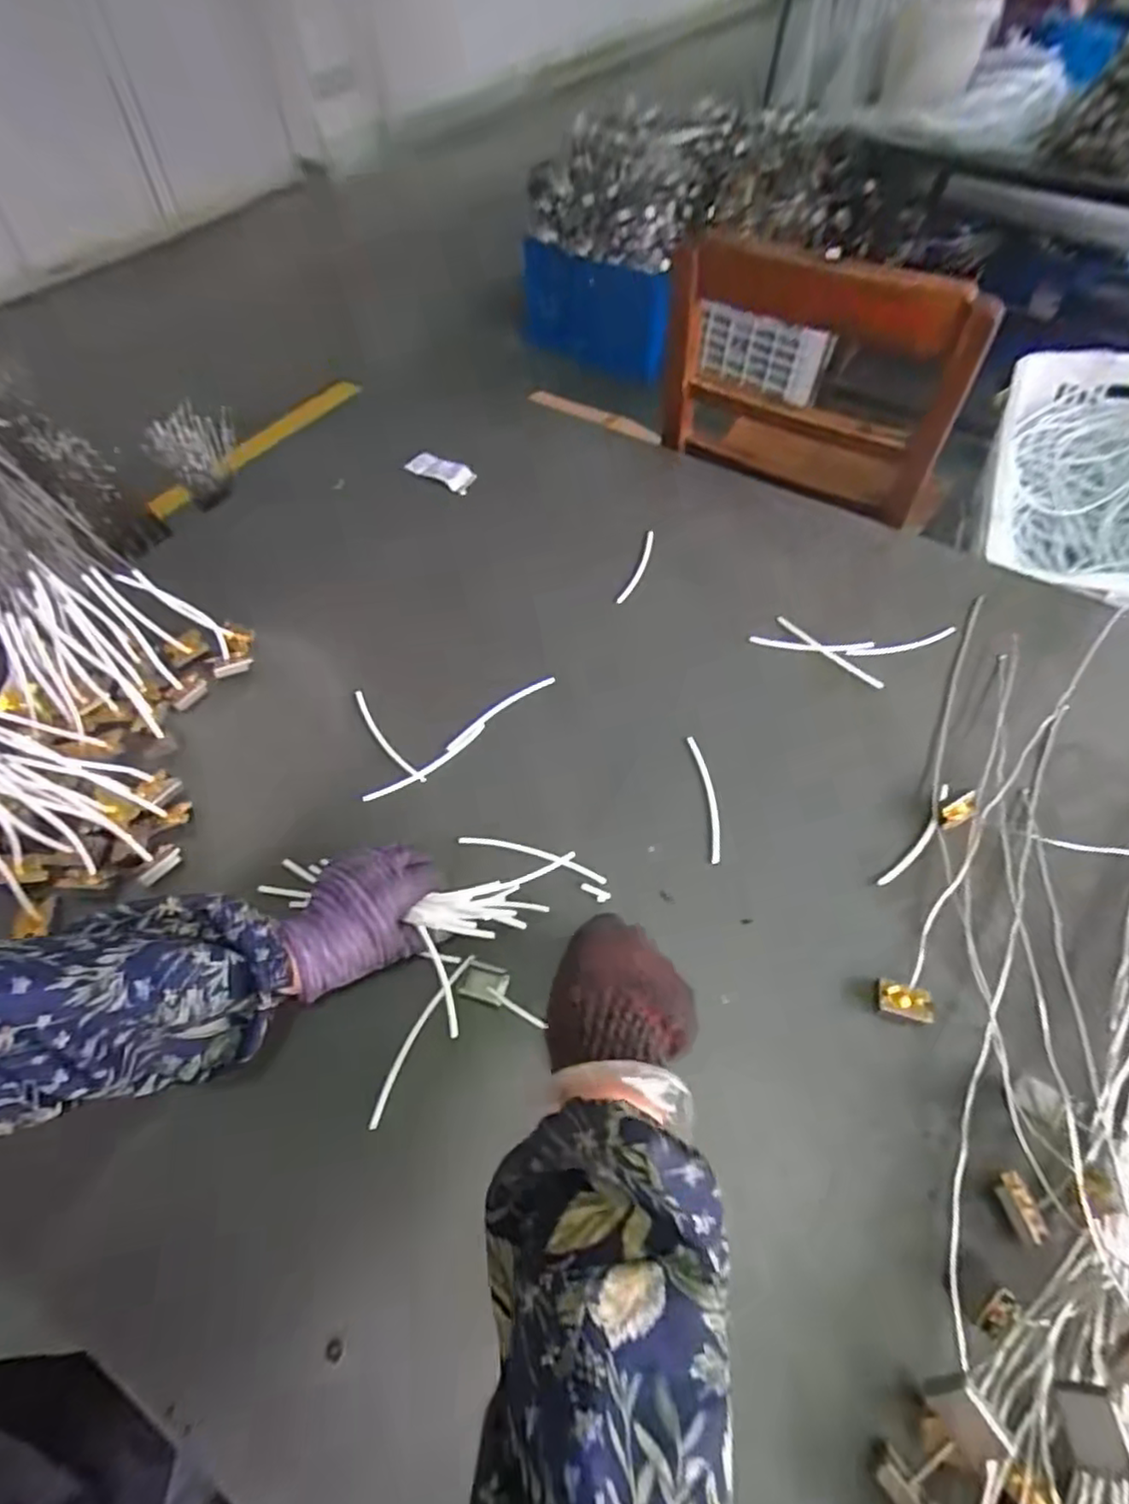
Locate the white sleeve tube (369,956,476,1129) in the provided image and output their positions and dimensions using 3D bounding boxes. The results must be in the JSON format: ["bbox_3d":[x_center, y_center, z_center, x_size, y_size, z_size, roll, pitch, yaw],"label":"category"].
[{"bbox_3d":[-0.104,0.202,0.480,0.013,0.004,0.128,24,60,14],"label":"white sleeve tube"}]

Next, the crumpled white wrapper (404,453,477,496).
[{"bbox_3d":[-0.160,-0.365,0.869,0.088,0.021,0.031,27,61,16],"label":"crumpled white wrapper"}]

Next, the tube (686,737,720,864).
[{"bbox_3d":[0.128,0.039,0.598,0.014,0.012,0.124,-3,57,-3],"label":"tube"}]

